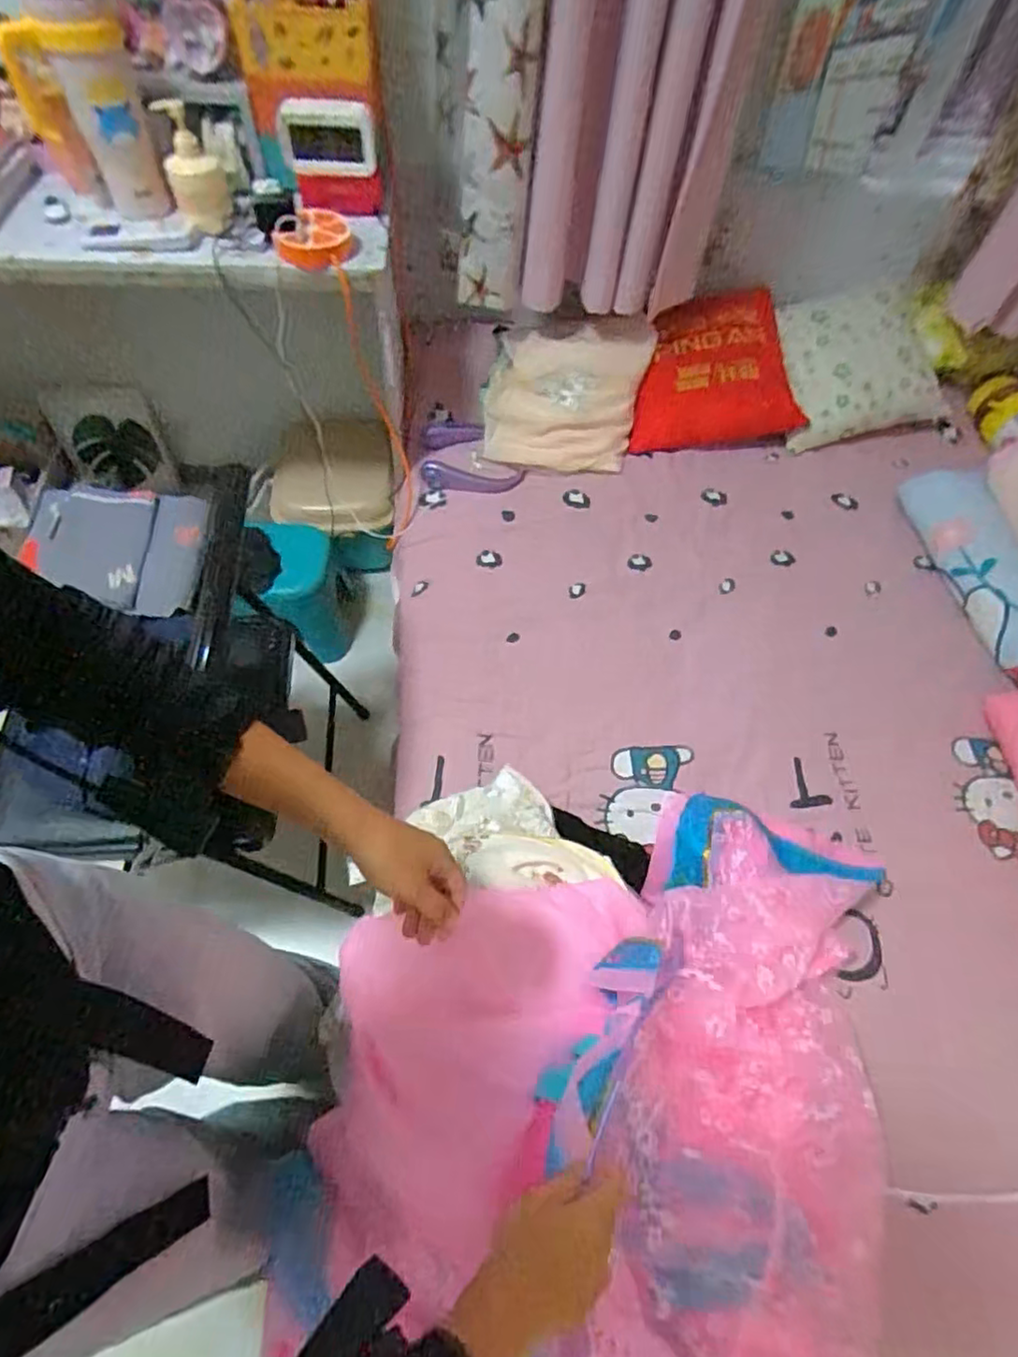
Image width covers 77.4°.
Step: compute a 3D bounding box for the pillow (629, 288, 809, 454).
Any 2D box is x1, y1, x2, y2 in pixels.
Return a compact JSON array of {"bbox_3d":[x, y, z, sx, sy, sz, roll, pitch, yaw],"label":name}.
[{"bbox_3d":[0.427,-0.641,1.344,0.356,0.290,0.083,-10,26,6],"label":"pillow"}]

